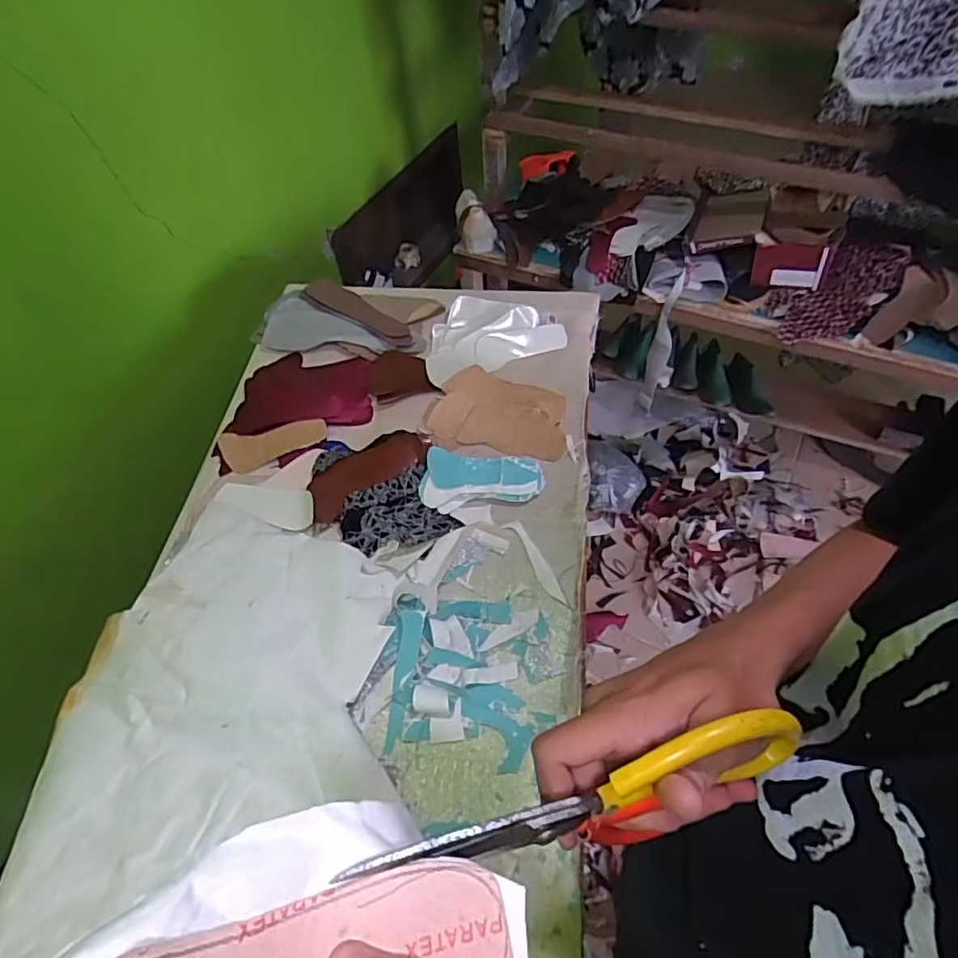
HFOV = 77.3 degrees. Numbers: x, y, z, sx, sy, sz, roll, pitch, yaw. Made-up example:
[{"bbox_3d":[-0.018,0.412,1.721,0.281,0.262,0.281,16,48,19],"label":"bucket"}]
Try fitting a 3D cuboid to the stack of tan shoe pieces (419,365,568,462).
[{"bbox_3d":[0.027,-0.105,0.969,0.225,0.071,0.126,5,55,9],"label":"stack of tan shoe pieces"}]

